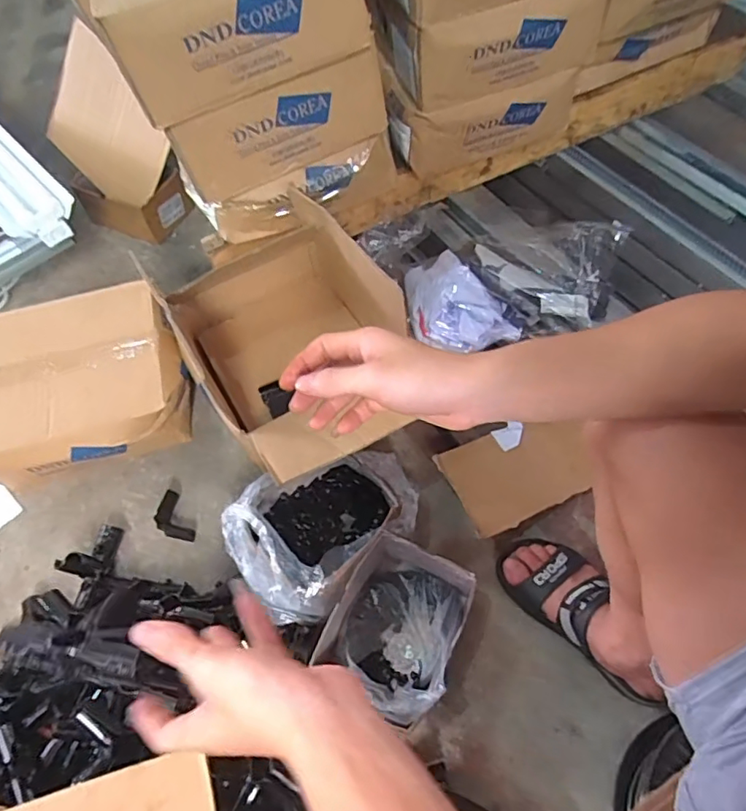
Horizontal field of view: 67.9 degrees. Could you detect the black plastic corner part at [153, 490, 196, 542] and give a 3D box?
[{"bbox_3d":[-0.312,0.175,0.859,0.044,0.024,0.085,-27,60,-12],"label":"black plastic corner part"}]

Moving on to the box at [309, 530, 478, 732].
[{"bbox_3d":[0.031,0.290,0.720,0.157,0.107,0.203,24,63,18],"label":"box"}]

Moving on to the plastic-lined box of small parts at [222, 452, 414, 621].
[{"bbox_3d":[-0.073,0.164,0.797,0.267,0.122,0.202,-41,64,-19],"label":"plastic-lined box of small parts"}]

